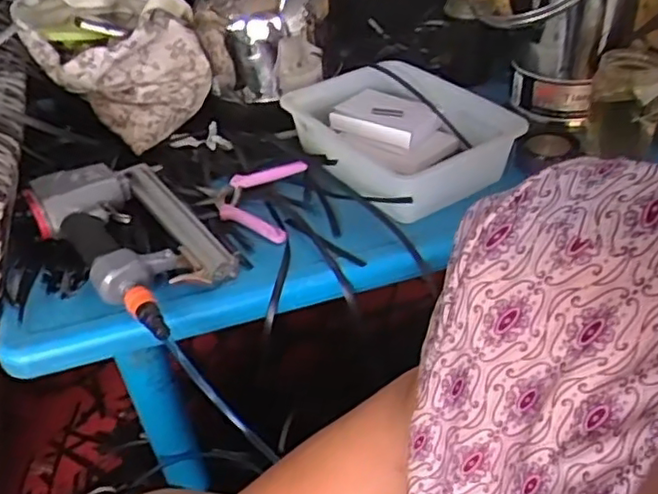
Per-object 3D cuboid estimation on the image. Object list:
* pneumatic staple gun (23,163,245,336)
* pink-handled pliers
[{"bbox_3d":[-0.206,-0.011,0.719,0.155,0.067,0.255,-28,45,-27],"label":"pneumatic staple gun"},{"bbox_3d":[-0.101,-0.057,0.795,0.126,0.013,0.128,2,39,7],"label":"pink-handled pliers"}]

